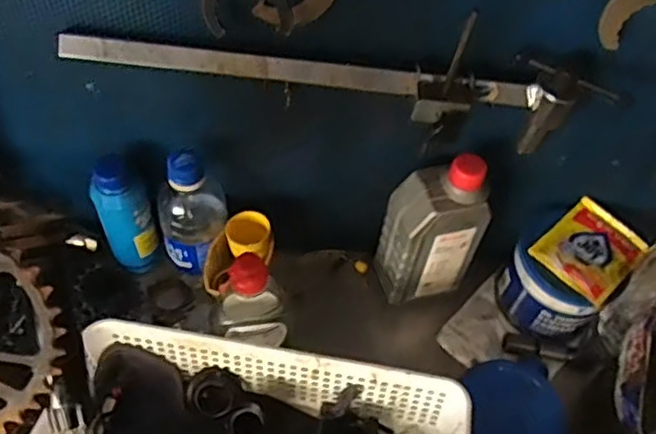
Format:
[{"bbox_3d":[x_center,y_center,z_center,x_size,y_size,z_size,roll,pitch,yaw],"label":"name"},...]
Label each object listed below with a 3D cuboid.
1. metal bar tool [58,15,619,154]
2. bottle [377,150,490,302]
[{"bbox_3d":[0.011,-0.095,0.524,0.426,0.096,0.056,3,52,-3],"label":"metal bar tool"},{"bbox_3d":[0.100,0.014,0.633,0.085,0.174,0.053,-7,53,-10],"label":"bottle"}]

